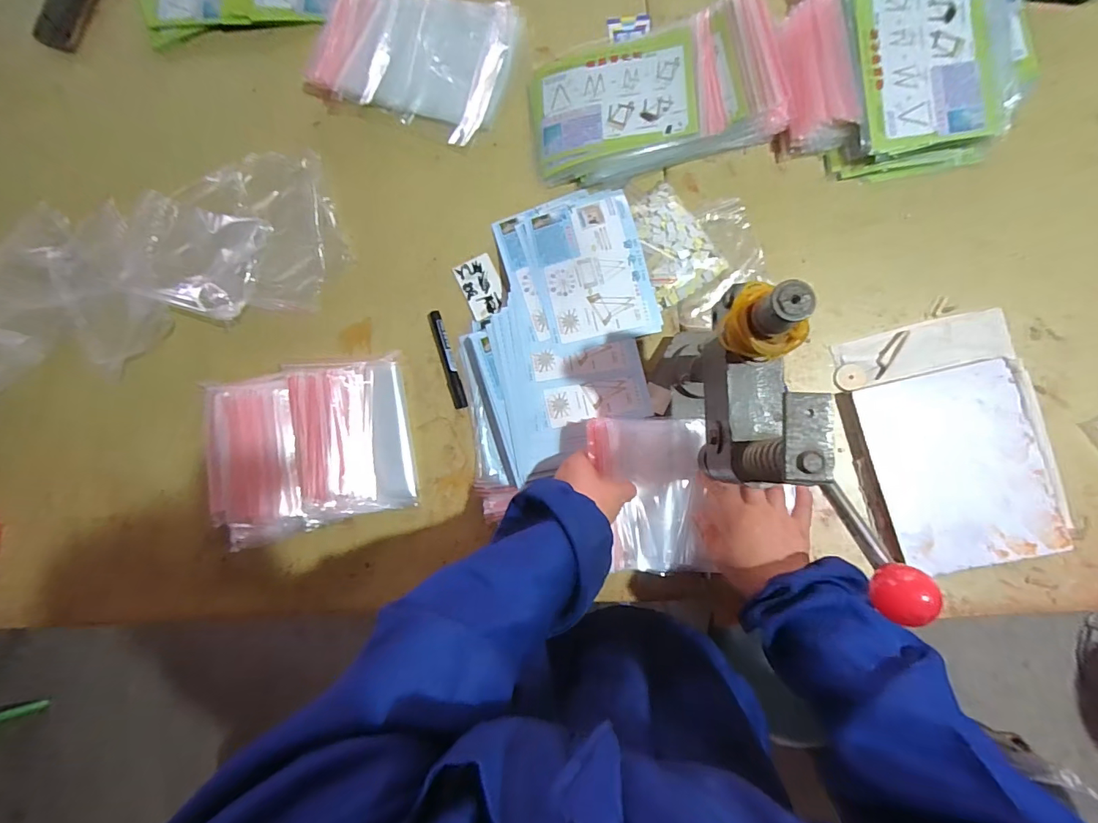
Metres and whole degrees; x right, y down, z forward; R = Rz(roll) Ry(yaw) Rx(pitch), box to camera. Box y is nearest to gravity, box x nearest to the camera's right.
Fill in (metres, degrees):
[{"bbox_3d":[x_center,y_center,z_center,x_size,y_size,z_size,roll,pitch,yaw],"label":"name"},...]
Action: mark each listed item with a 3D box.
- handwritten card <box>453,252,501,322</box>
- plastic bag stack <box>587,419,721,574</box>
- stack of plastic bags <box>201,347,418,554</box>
[{"bbox_3d":[-0.091,-0.171,0.640,0.052,0.007,0.084,-25,84,3],"label":"handwritten card"},{"bbox_3d":[0.113,0.094,0.529,0.130,0.053,0.171,0,86,5],"label":"plastic bag stack"},{"bbox_3d":[-0.322,0.048,0.608,0.268,0.053,0.216,-9,85,4],"label":"stack of plastic bags"}]

